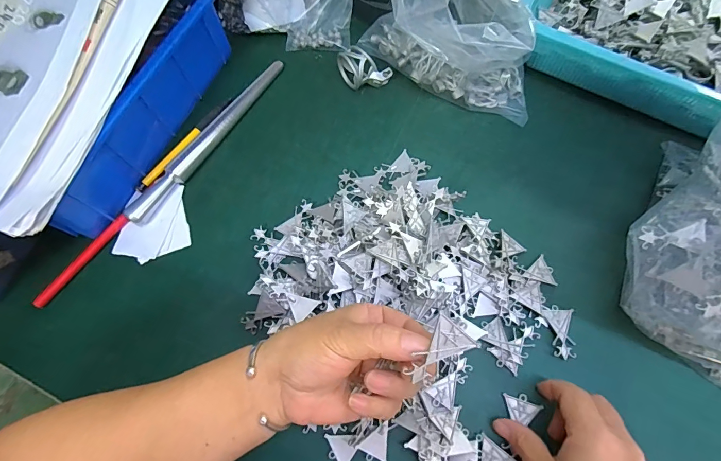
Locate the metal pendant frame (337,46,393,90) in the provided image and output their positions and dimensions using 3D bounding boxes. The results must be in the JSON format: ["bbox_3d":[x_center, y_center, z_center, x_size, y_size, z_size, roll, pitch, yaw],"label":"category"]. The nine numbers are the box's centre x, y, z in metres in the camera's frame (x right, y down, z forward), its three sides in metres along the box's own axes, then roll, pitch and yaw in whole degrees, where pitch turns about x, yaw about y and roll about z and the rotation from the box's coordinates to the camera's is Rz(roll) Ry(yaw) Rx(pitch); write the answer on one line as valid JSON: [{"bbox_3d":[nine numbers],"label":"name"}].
[{"bbox_3d":[0.002,-0.175,0.419,0.061,0.042,0.025,14,70,8],"label":"metal pendant frame"}]

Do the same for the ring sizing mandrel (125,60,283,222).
[{"bbox_3d":[-0.161,-0.102,0.408,0.019,0.020,0.230,31,73,14],"label":"ring sizing mandrel"}]

